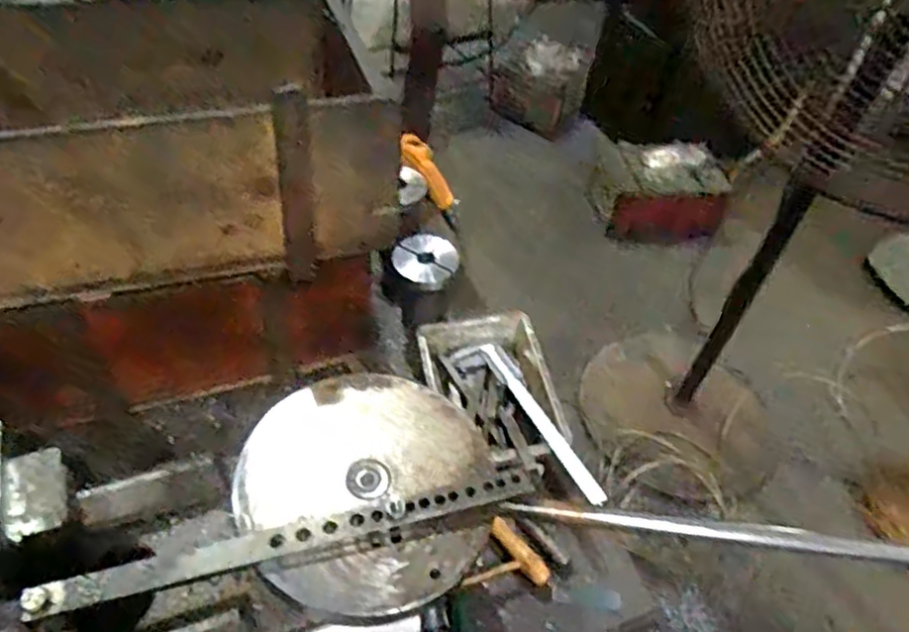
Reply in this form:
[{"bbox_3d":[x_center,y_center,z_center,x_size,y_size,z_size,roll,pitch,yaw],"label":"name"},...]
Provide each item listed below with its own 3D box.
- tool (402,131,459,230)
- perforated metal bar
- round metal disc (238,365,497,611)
[{"bbox_3d":[-0.027,-0.182,0.934,0.028,0.164,0.047,-24,48,11],"label":"tool"},{"bbox_3d":[-0.101,0.148,0.461,0.331,0.013,0.021,-10,49,-15],"label":"perforated metal bar"},{"bbox_3d":[-0.061,0.120,0.505,0.180,0.014,0.186,3,47,-3],"label":"round metal disc"}]

